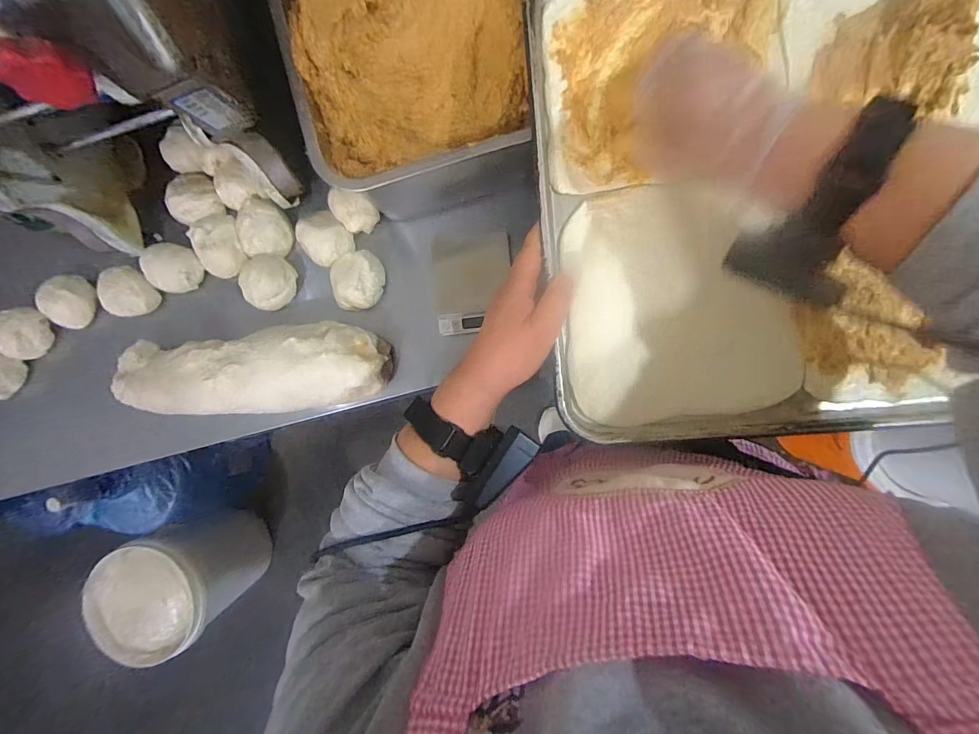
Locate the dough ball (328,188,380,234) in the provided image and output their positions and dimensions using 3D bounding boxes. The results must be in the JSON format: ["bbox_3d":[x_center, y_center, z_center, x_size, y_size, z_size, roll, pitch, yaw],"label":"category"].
[{"bbox_3d":[-0.176,-0.204,0.528,0.059,0.041,0.047,45,92,4],"label":"dough ball"}]

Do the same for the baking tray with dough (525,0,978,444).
[{"bbox_3d":[0.342,-0.168,0.322,0.603,0.034,0.400,-7,88,4],"label":"baking tray with dough"}]

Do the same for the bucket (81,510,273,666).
[{"bbox_3d":[-0.805,0.566,1.120,0.290,0.340,0.285,0,89,4],"label":"bucket"}]

